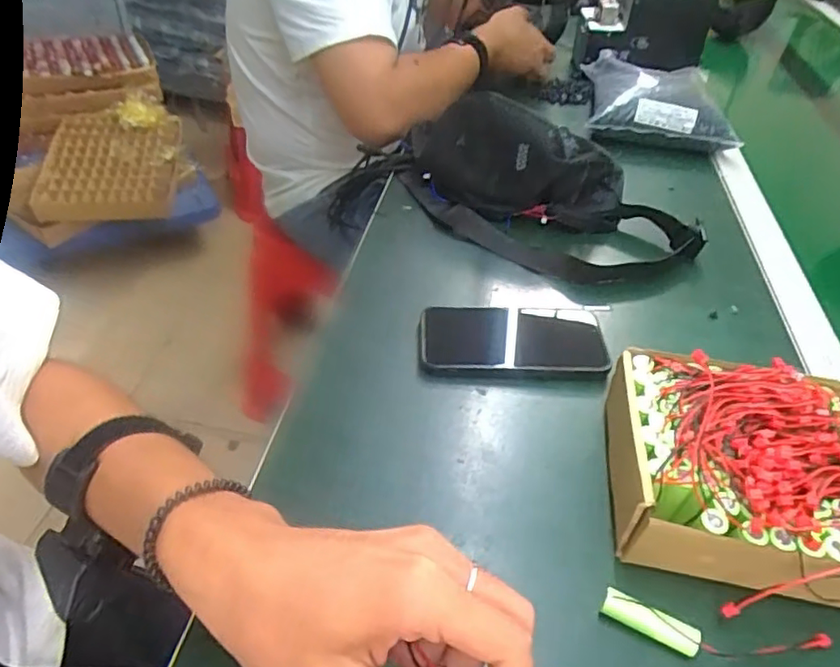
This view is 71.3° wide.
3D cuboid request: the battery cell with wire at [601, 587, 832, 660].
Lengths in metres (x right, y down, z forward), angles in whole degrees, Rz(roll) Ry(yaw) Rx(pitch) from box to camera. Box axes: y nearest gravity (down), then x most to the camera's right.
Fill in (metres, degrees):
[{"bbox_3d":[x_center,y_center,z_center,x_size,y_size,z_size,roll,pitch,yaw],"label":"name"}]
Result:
[{"bbox_3d":[0.159,0.161,0.311,0.122,0.016,0.025,10,43,4],"label":"battery cell with wire"}]

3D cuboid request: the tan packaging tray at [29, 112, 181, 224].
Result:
[{"bbox_3d":[-0.839,-0.470,1.605,0.341,0.069,0.441,-6,44,-12],"label":"tan packaging tray"}]

